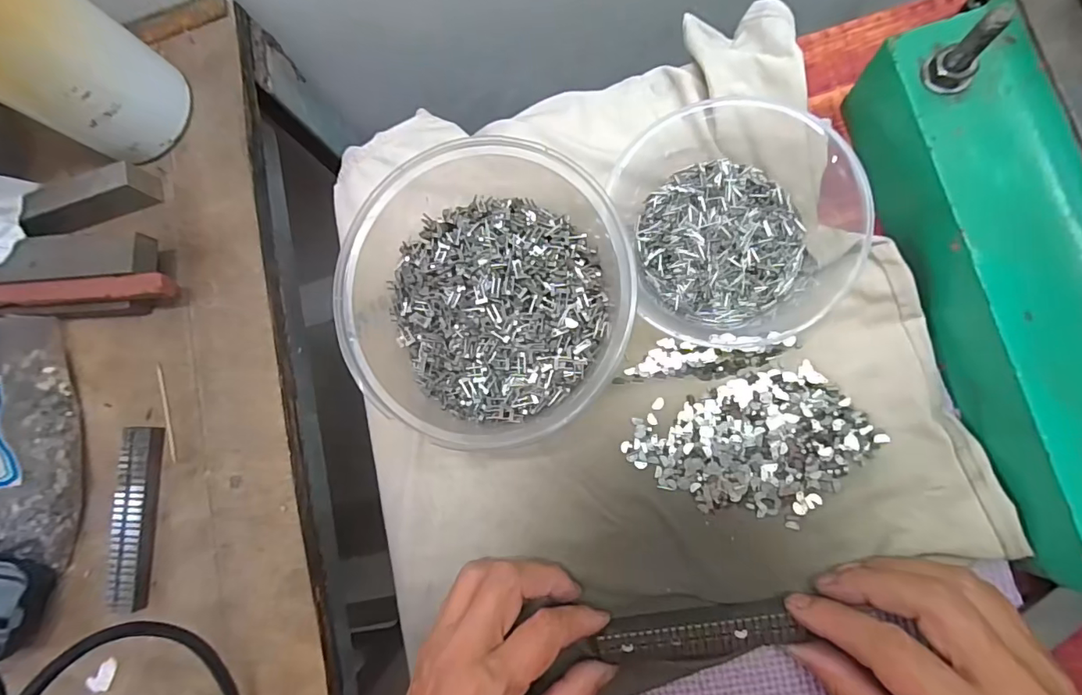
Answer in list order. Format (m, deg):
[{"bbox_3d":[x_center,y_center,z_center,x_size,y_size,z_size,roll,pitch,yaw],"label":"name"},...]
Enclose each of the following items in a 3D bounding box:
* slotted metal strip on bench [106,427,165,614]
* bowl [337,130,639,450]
[{"bbox_3d":[-0.227,0.095,0.282,0.017,0.013,0.098,-1,82,9],"label":"slotted metal strip on bench"},{"bbox_3d":[-0.026,-0.024,0.253,0.136,0.059,0.136,-1,83,5],"label":"bowl"}]

